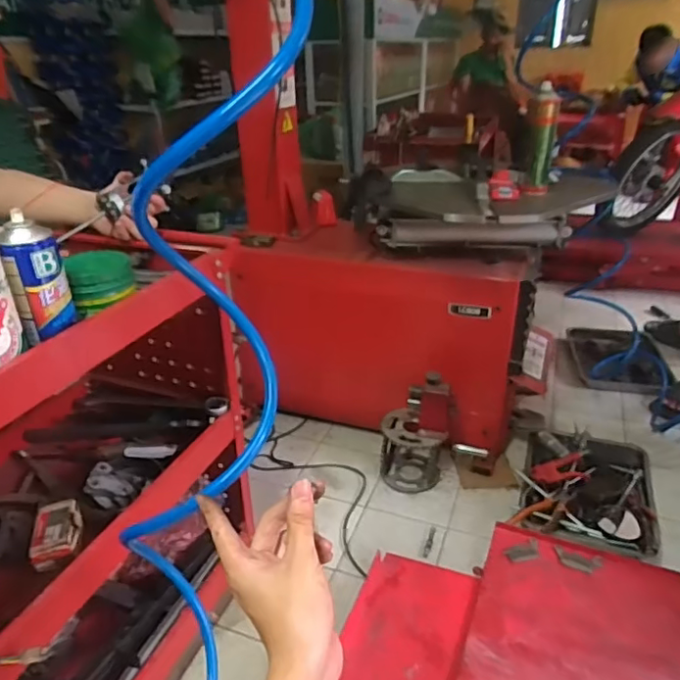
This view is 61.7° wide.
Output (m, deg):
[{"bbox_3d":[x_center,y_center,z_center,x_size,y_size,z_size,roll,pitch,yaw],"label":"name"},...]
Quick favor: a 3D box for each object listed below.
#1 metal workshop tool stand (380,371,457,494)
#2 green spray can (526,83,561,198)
[{"bbox_3d":[0.191,0.229,1.428,0.169,0.293,0.144,9,28,19],"label":"metal workshop tool stand"},{"bbox_3d":[0.412,-0.403,1.167,0.055,0.205,0.055,9,28,20],"label":"green spray can"}]

